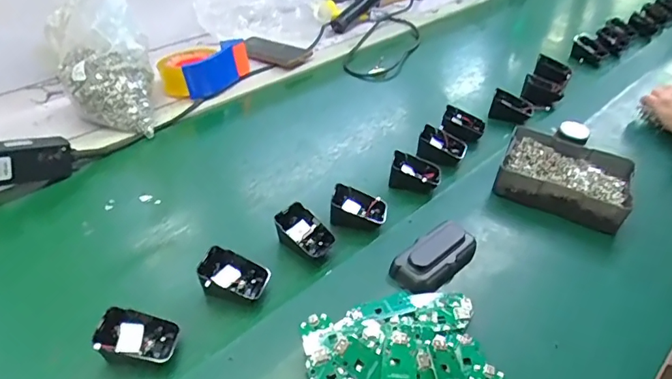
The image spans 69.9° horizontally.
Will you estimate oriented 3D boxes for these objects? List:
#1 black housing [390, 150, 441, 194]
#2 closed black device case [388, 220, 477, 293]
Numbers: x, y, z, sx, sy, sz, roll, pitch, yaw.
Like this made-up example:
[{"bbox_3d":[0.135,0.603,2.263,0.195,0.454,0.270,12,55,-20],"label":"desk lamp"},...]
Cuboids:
[{"bbox_3d":[0.107,-0.024,0.646,0.064,0.037,0.048,10,41,11],"label":"black housing"},{"bbox_3d":[0.111,0.075,0.534,0.104,0.033,0.054,-31,49,-32],"label":"closed black device case"}]

